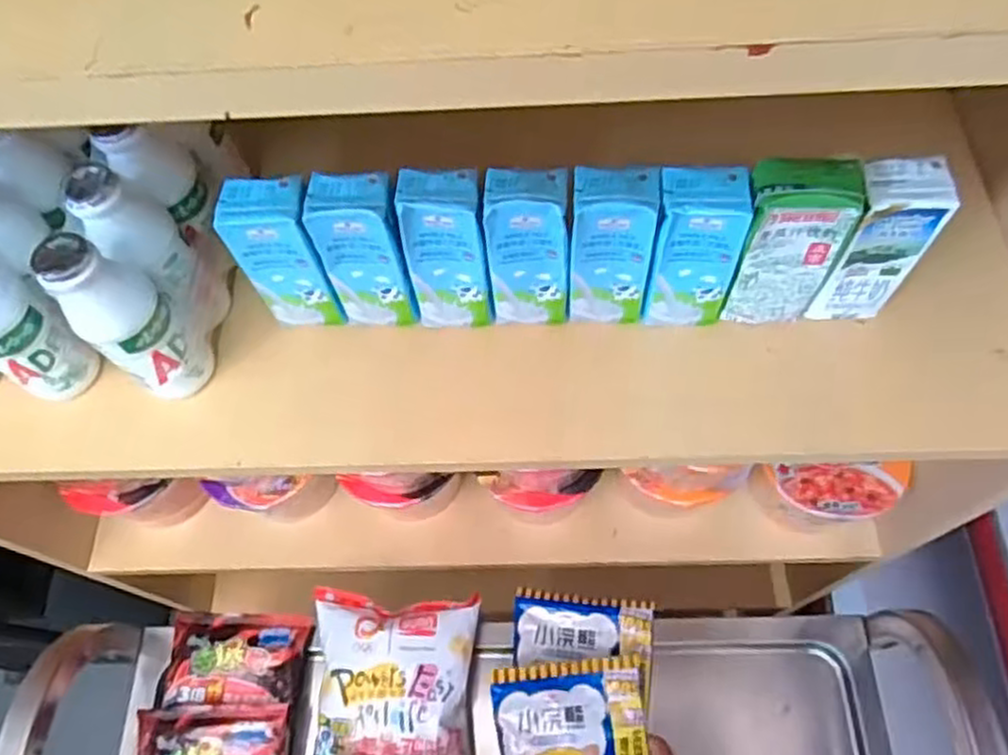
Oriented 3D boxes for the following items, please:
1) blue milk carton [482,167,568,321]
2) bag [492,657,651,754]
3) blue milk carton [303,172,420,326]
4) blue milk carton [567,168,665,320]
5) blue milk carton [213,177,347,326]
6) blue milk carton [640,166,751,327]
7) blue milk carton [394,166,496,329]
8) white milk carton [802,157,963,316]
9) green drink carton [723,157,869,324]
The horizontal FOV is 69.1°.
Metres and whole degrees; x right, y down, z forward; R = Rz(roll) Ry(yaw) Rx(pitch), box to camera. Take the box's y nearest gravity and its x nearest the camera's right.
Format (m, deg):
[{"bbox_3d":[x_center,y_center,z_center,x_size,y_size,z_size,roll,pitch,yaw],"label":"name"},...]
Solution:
[{"bbox_3d":[0.017,-0.080,0.470,0.049,0.113,0.040,1,63,4],"label":"blue milk carton"},{"bbox_3d":[0.061,0.331,0.626,0.124,0.030,0.165,-5,75,-1],"label":"bag"},{"bbox_3d":[-0.088,-0.080,0.477,0.052,0.113,0.033,-2,63,3],"label":"blue milk carton"},{"bbox_3d":[0.068,-0.080,0.466,0.049,0.114,0.035,3,63,5],"label":"blue milk carton"},{"bbox_3d":[-0.142,-0.078,0.477,0.051,0.115,0.031,-7,63,0],"label":"blue milk carton"},{"bbox_3d":[0.120,-0.079,0.463,0.052,0.114,0.035,3,63,5],"label":"blue milk carton"},{"bbox_3d":[-0.035,-0.079,0.474,0.049,0.117,0.037,2,63,4],"label":"blue milk carton"},{"bbox_3d":[0.231,-0.083,0.460,0.048,0.116,0.034,0,63,4],"label":"white milk carton"},{"bbox_3d":[0.175,-0.082,0.456,0.060,0.126,0.035,-1,63,3],"label":"green drink carton"}]

